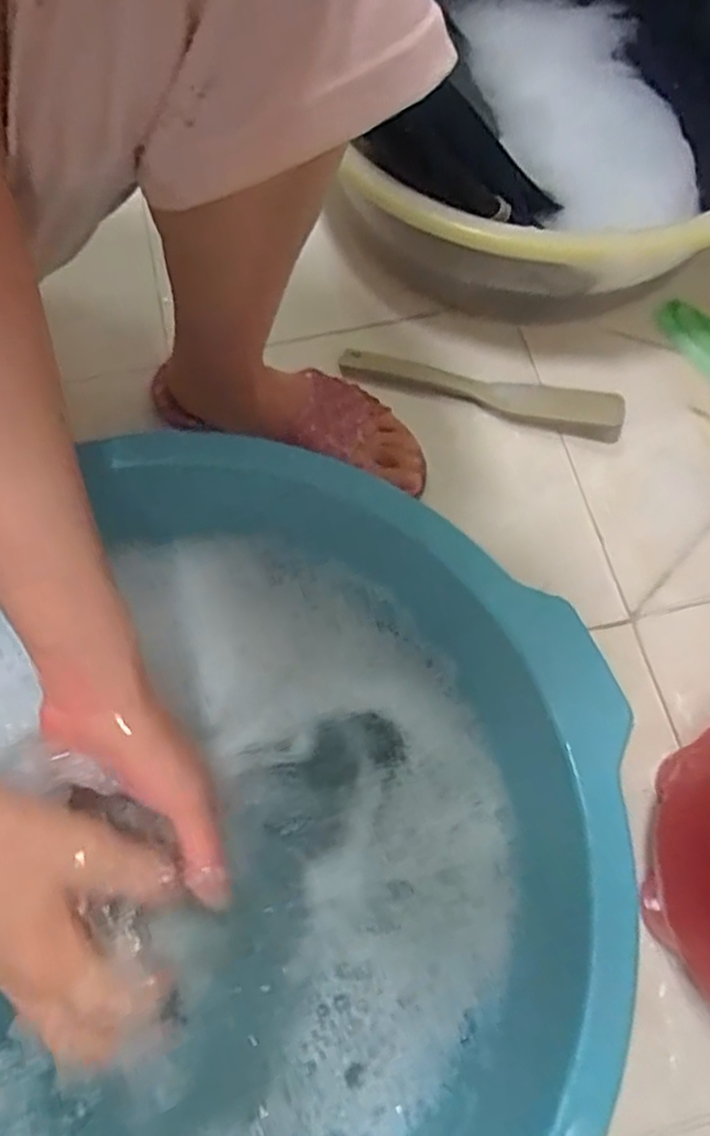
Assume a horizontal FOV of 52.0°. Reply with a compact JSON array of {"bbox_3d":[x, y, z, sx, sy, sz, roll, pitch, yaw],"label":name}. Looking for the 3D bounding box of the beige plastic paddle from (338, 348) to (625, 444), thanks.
[{"bbox_3d":[0.105,-0.153,0.609,0.233,0.013,0.041,16,68,6],"label":"beige plastic paddle"}]

